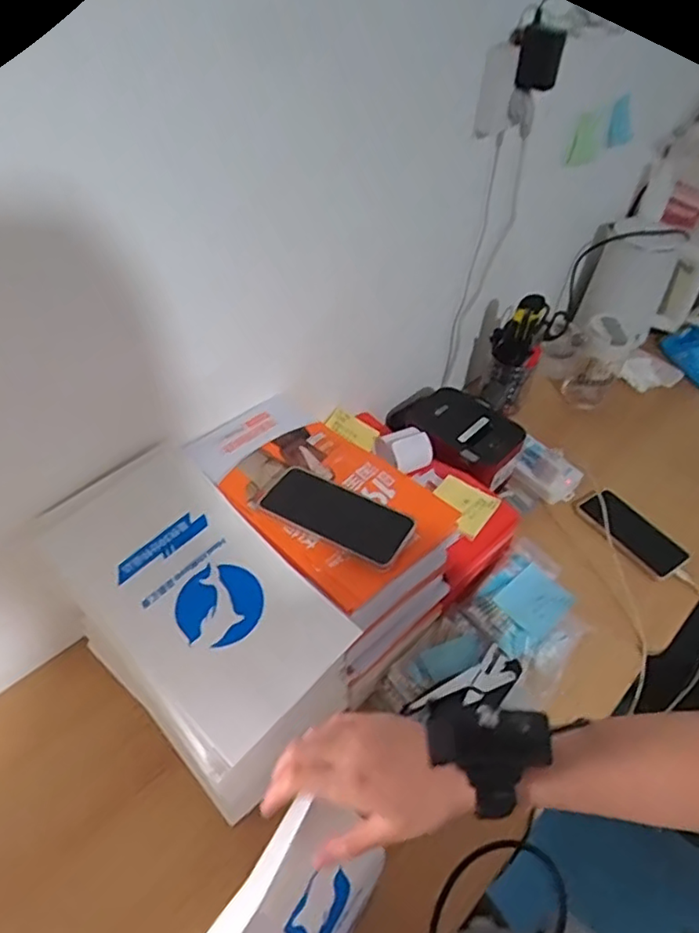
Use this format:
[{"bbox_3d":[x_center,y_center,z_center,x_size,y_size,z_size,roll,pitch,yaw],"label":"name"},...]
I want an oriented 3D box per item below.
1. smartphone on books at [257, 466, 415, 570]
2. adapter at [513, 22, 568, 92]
[{"bbox_3d":[-0.013,0.048,0.645,0.157,0.012,0.078,24,45,23],"label":"smartphone on books"},{"bbox_3d":[0.218,-0.466,0.714,0.048,0.066,0.021,10,46,3],"label":"adapter"}]

